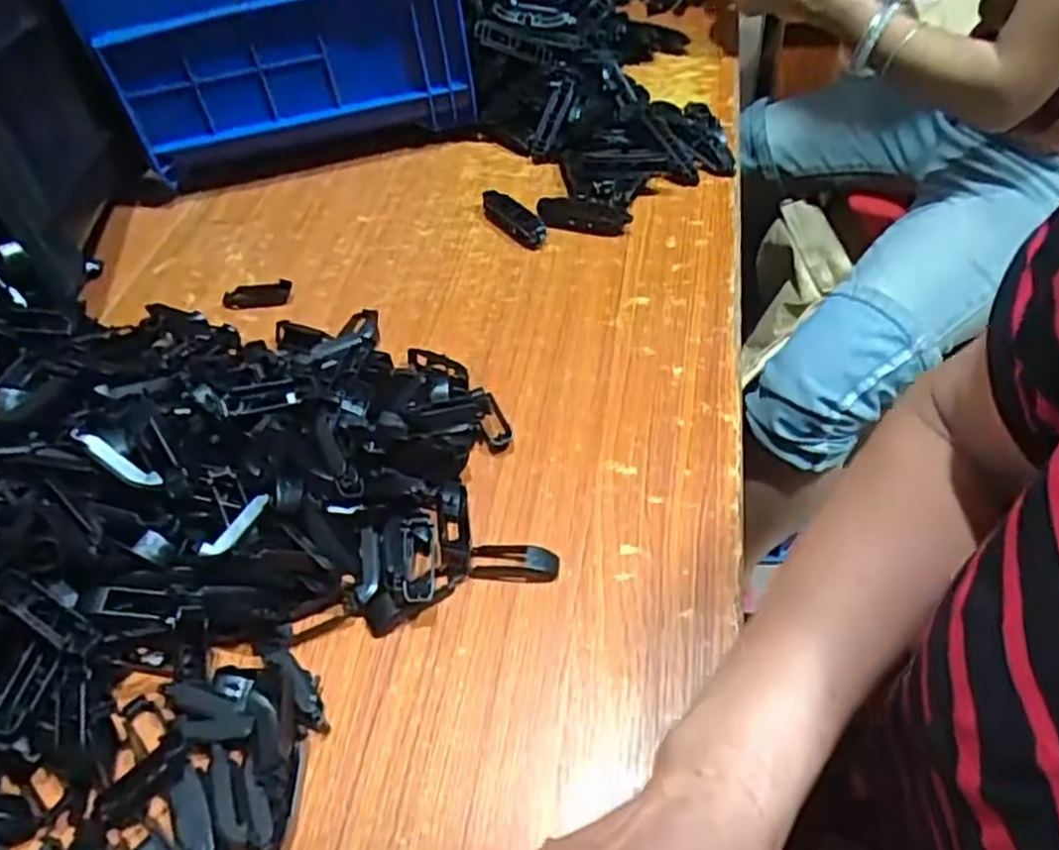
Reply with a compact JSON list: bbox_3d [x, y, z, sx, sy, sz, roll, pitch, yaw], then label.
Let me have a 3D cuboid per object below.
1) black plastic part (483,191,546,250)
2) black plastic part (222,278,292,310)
[{"bbox_3d":[-0.014,-0.175,0.633,0.024,0.021,0.083,-32,54,-19],"label":"black plastic part"},{"bbox_3d":[-0.220,-0.104,0.605,0.054,0.011,0.020,-7,50,1],"label":"black plastic part"}]

